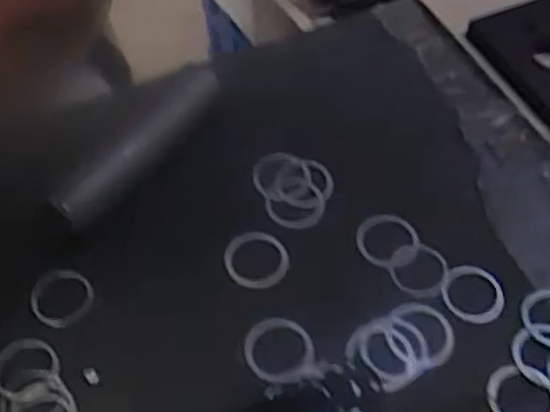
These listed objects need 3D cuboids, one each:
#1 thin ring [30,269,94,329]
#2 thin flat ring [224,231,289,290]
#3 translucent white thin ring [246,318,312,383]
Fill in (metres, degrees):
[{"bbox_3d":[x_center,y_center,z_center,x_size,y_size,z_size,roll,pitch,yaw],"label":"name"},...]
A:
[{"bbox_3d":[-0.083,0.036,0.286,0.023,0.004,0.024,0,52,0],"label":"thin ring"},{"bbox_3d":[-0.008,0.021,0.296,0.025,0.004,0.027,0,52,0],"label":"thin flat ring"},{"bbox_3d":[0.002,0.053,0.273,0.025,0.005,0.024,0,52,0],"label":"translucent white thin ring"}]

